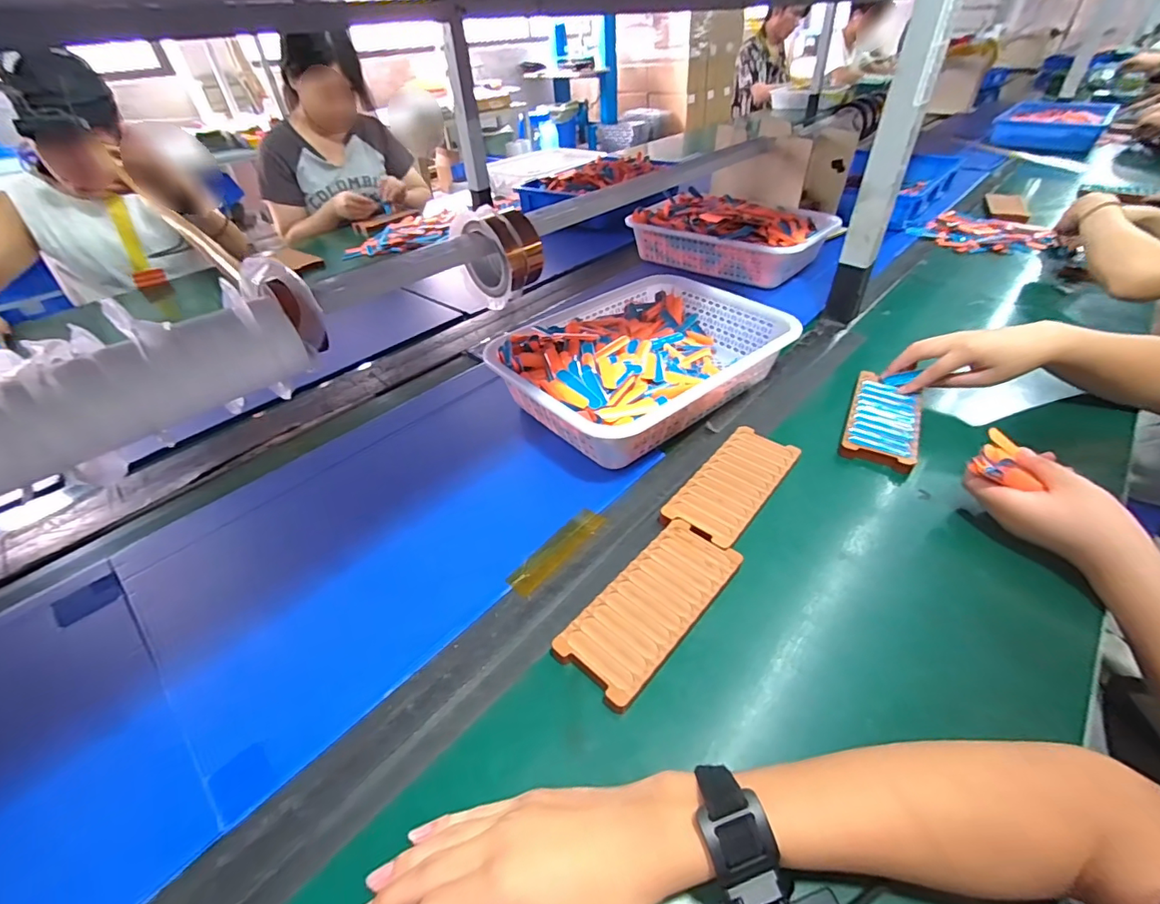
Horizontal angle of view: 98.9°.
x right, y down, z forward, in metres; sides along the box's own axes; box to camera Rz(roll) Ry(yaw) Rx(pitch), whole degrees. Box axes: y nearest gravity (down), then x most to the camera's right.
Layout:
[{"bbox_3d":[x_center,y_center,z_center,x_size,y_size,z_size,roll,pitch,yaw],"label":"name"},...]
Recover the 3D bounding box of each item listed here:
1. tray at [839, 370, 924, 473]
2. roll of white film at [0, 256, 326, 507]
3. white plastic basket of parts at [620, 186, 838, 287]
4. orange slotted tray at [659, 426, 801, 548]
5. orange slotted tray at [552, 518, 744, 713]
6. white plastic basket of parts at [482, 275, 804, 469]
[{"bbox_3d":[0.369,-0.041,0.604,0.074,0.022,0.169,18,45,24],"label":"tray"},{"bbox_3d":[-0.425,-0.044,0.430,0.099,0.098,0.423,27,49,31],"label":"roll of white film"},{"bbox_3d":[0.307,-0.442,0.996,0.340,0.087,0.266,26,49,31],"label":"white plastic basket of parts"},{"bbox_3d":[0.162,0.034,0.527,0.076,0.015,0.171,26,49,31],"label":"orange slotted tray"},{"bbox_3d":[0.062,0.131,0.426,0.074,0.018,0.173,29,51,33],"label":"orange slotted tray"},{"bbox_3d":[0.076,-0.124,0.658,0.350,0.089,0.264,-31,47,-27],"label":"white plastic basket of parts"}]

